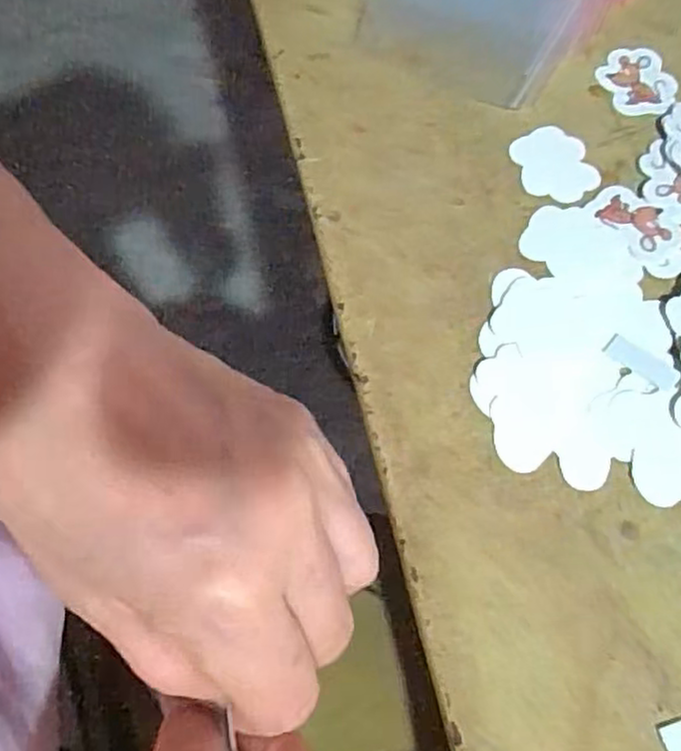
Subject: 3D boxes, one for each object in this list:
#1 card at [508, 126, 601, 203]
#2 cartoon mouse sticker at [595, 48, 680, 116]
[{"bbox_3d":[0.096,-0.096,0.307,0.033,0.004,0.040,-17,67,-4],"label":"card"},{"bbox_3d":[0.142,-0.140,0.323,0.033,0.004,0.040,-17,67,-4],"label":"cartoon mouse sticker"}]

